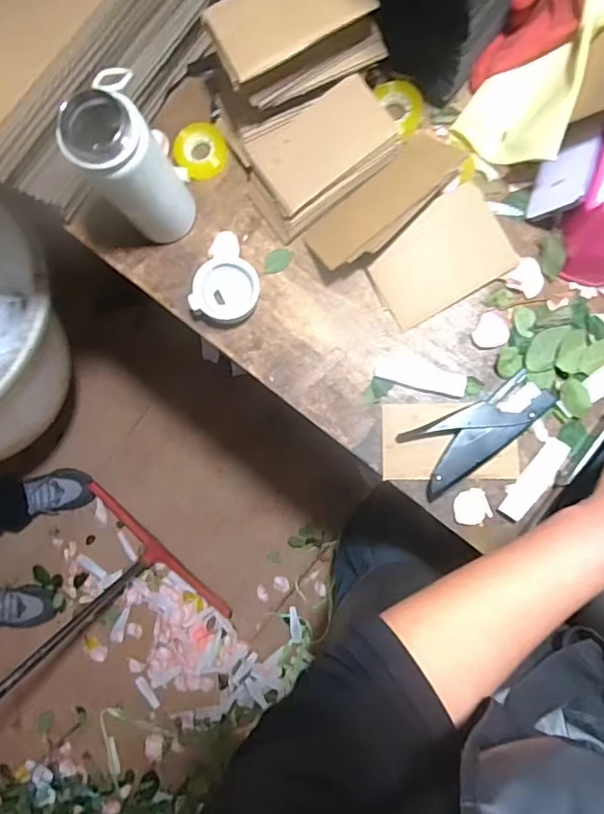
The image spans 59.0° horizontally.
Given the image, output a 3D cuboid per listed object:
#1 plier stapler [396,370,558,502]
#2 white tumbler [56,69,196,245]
[{"bbox_3d":[0.178,0.024,0.540,0.148,0.023,0.068,-33,83,3],"label":"plier stapler"},{"bbox_3d":[-0.158,-0.232,0.517,0.082,0.170,0.072,-41,83,2],"label":"white tumbler"}]

